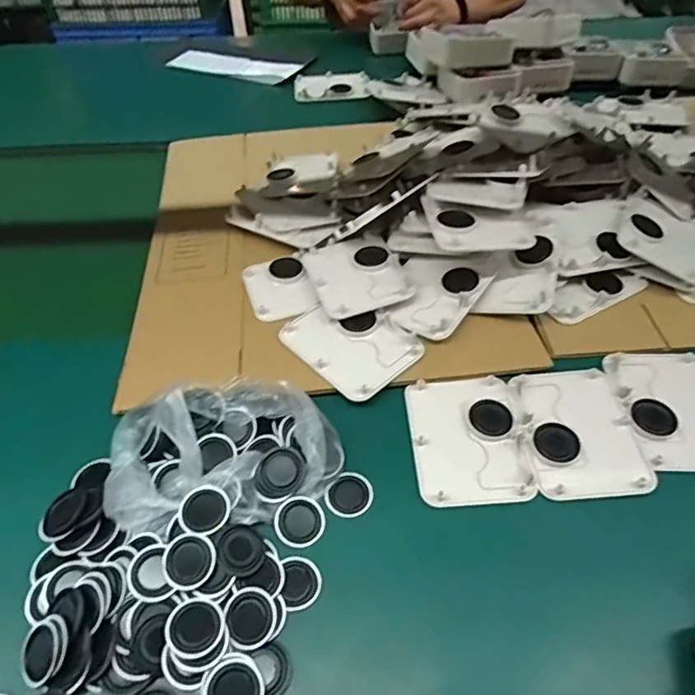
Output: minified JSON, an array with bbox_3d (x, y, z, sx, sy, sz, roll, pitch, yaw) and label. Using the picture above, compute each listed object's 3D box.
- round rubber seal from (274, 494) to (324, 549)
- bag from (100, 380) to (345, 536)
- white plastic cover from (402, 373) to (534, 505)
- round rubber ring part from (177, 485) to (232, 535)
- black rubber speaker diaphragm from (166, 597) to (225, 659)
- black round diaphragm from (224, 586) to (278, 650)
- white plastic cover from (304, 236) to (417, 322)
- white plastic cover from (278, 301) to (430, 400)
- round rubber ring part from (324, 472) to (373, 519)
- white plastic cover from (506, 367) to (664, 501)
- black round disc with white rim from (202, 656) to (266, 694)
[{"bbox_3d":[-0.038,0.139,0.430,0.038,0.004,0.038,5,63,-9],"label":"round rubber seal"},{"bbox_3d":[-0.101,0.078,0.450,0.182,0.053,0.124,-6,50,-4],"label":"bag"},{"bbox_3d":[0.105,0.077,0.473,0.094,0.010,0.122,-3,50,-1],"label":"white plastic cover"},{"bbox_3d":[-0.111,0.126,0.417,0.038,0.004,0.037,-1,50,1],"label":"round rubber ring part"},{"bbox_3d":[-0.106,0.195,0.375,0.037,0.008,0.037,-1,50,1],"label":"black rubber speaker diaphragm"},{"bbox_3d":[-0.068,0.191,0.382,0.035,0.008,0.037,-1,50,1],"label":"black round diaphragm"},{"bbox_3d":[0.009,-0.082,0.591,0.095,0.019,0.118,-16,52,-12],"label":"white plastic cover"},{"bbox_3d":[0.004,-0.005,0.540,0.097,0.014,0.120,-34,57,-24],"label":"white plastic cover"},{"bbox_3d":[0.002,0.123,0.448,0.035,0.004,0.038,-1,50,1],"label":"round rubber ring part"},{"bbox_3d":[0.202,0.073,0.476,0.097,0.009,0.124,-5,50,-3],"label":"white plastic cover"},{"bbox_3d":[-0.075,0.228,0.354,0.038,0.006,0.039,-1,50,1],"label":"black round disc with white rim"}]

